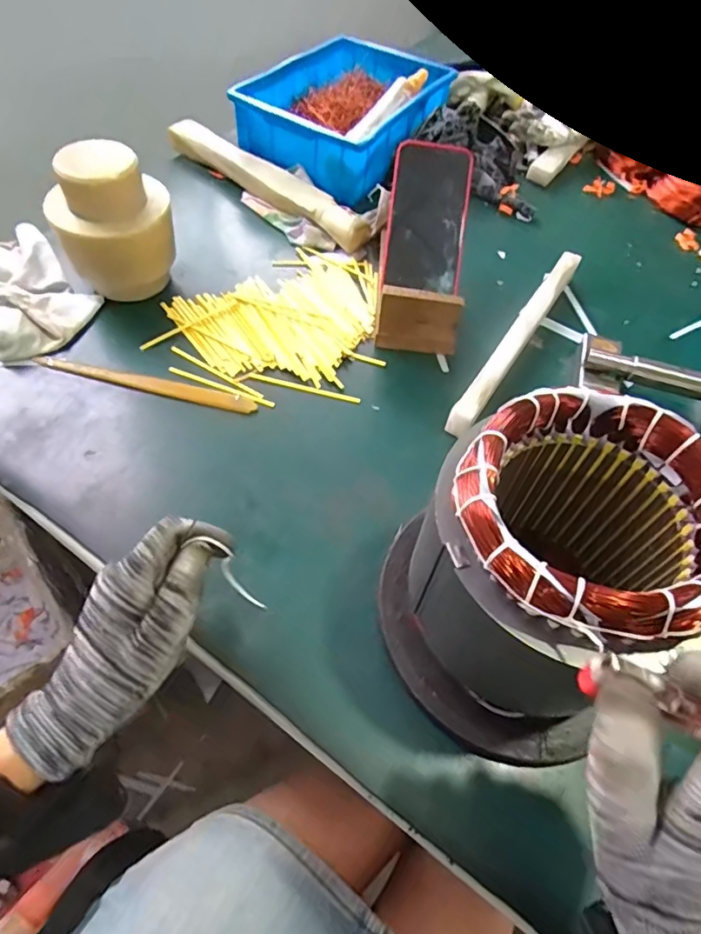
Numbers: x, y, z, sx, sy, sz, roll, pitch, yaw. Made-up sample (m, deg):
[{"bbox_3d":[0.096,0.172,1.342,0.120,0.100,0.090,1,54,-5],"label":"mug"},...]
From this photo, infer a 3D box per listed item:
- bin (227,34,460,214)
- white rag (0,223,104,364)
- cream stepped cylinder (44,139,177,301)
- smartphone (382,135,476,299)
[{"bbox_3d":[-0.003,-0.491,0.745,0.205,0.091,0.280,27,57,13],"label":"bin"},{"bbox_3d":[-0.346,-0.178,0.537,0.131,0.035,0.180,-36,66,-26],"label":"white rag"},{"bbox_3d":[-0.226,-0.229,0.520,0.102,0.127,0.084,-24,61,-20],"label":"cream stepped cylinder"},{"bbox_3d":[0.082,-0.262,0.561,0.080,0.143,0.012,8,12,4],"label":"smartphone"}]

